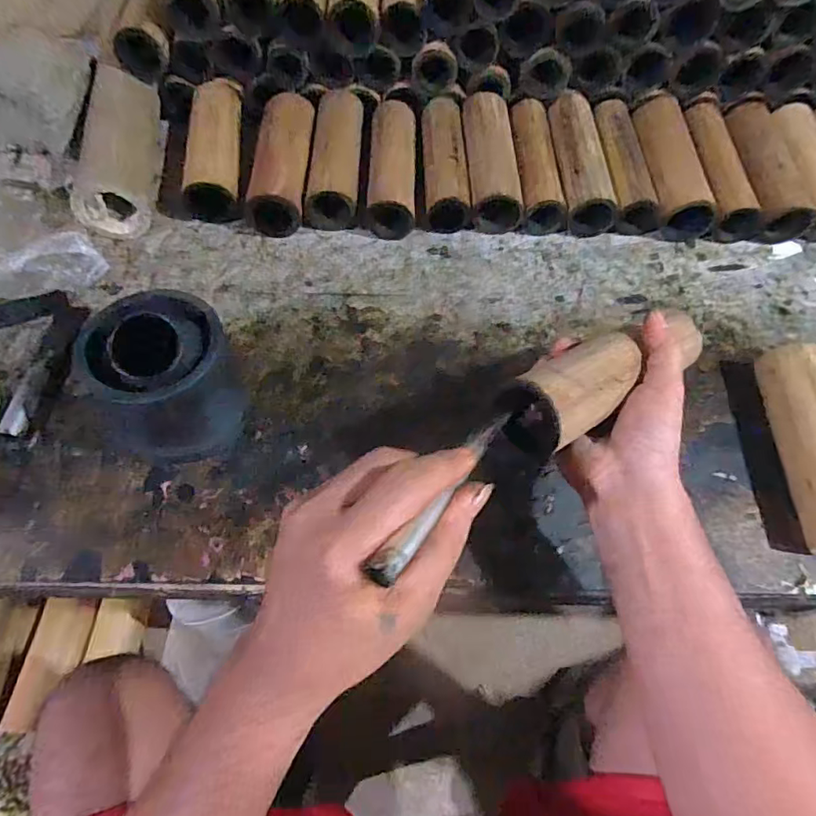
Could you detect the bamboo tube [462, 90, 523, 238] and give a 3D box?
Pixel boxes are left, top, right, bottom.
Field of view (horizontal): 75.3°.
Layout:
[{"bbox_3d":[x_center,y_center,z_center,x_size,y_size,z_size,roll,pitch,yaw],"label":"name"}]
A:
[{"bbox_3d":[0.095,-0.285,0.611,0.058,0.056,0.177,0,59,-2],"label":"bamboo tube"}]

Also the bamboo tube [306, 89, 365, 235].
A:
[{"bbox_3d":[-0.082,-0.288,0.618,0.054,0.057,0.190,1,59,-1],"label":"bamboo tube"}]

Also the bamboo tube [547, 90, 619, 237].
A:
[{"bbox_3d":[0.195,-0.282,0.607,0.057,0.050,0.188,-2,59,-3],"label":"bamboo tube"}]

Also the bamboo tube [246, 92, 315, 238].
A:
[{"bbox_3d":[-0.139,-0.278,0.600,0.063,0.060,0.183,1,59,-1],"label":"bamboo tube"}]

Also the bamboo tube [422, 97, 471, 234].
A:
[{"bbox_3d":[0.042,-0.283,0.600,0.046,0.045,0.185,-1,59,-2],"label":"bamboo tube"}]

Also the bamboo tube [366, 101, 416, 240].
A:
[{"bbox_3d":[-0.018,-0.279,0.602,0.056,0.052,0.183,2,59,-1],"label":"bamboo tube"}]

